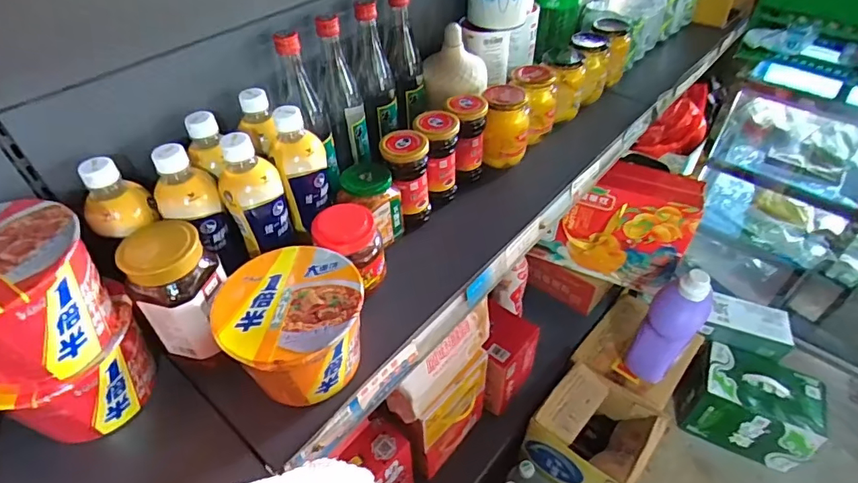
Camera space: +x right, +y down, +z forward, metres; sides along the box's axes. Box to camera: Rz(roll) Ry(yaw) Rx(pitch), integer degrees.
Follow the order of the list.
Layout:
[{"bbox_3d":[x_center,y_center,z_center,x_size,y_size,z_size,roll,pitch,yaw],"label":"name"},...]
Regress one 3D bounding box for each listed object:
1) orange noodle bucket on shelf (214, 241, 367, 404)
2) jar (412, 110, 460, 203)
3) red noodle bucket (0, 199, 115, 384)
[{"bbox_3d":[-0.136,0.087,0.502,0.132,0.094,0.135,-1,45,1],"label":"orange noodle bucket on shelf"},{"bbox_3d":[0.012,-0.117,0.689,0.057,0.115,0.062,-1,45,1],"label":"jar"},{"bbox_3d":[-0.345,0.049,0.408,0.130,0.102,0.130,-1,45,1],"label":"red noodle bucket"}]

